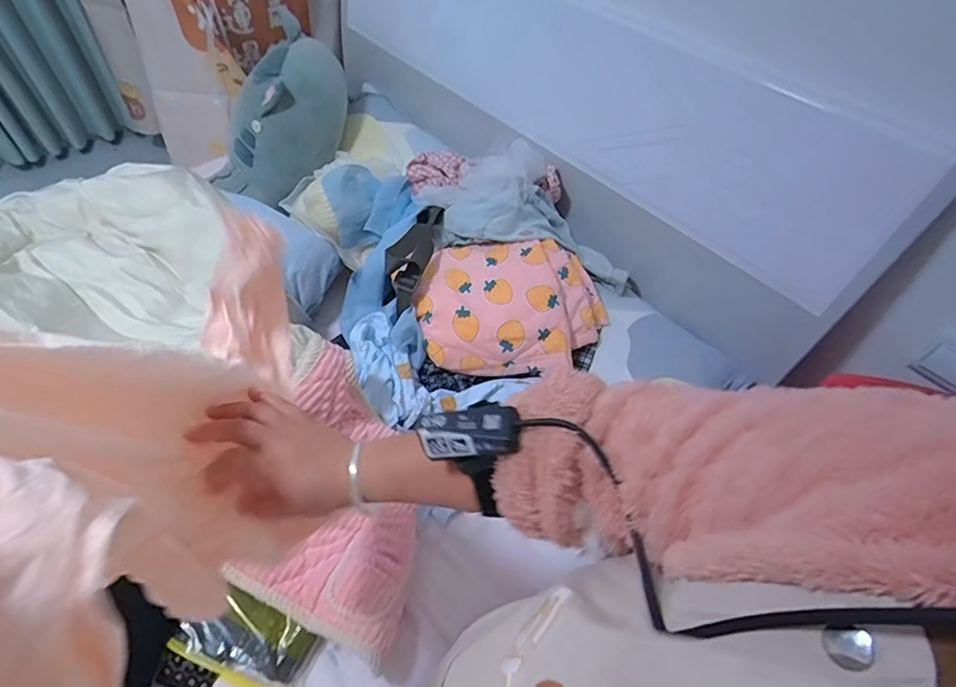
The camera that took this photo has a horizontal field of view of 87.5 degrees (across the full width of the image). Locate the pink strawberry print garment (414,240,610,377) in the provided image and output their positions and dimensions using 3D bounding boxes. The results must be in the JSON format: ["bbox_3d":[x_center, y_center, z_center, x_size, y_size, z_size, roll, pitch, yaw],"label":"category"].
[{"bbox_3d":[0.063,-0.072,0.920,0.333,0.103,0.238,3,51,-1],"label":"pink strawberry print garment"}]

